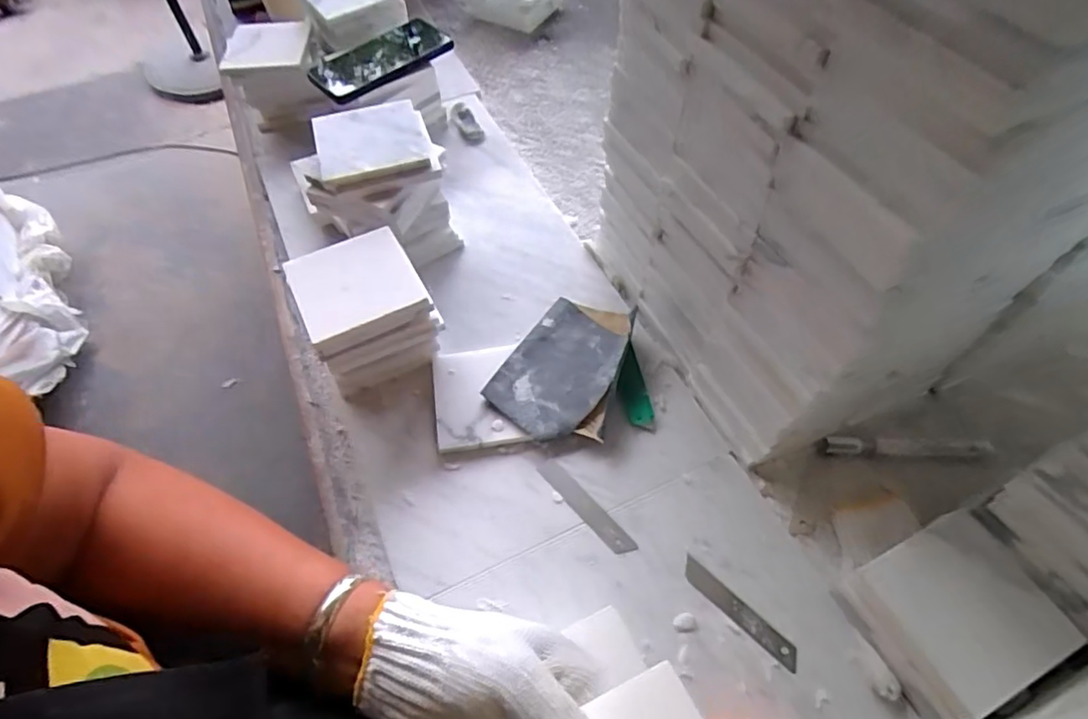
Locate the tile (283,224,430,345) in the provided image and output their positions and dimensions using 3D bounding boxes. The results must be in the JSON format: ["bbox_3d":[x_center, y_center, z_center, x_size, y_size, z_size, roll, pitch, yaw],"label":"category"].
[{"bbox_3d":[-0.165,-0.069,0.522,0.101,0.010,0.103,-25,62,-14],"label":"tile"}]

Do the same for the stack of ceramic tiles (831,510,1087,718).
[{"bbox_3d":[0.282,0.179,0.422,0.104,0.066,0.100,-23,59,-14],"label":"stack of ceramic tiles"}]

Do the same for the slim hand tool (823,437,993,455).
[{"bbox_3d":[0.320,0.078,0.532,0.136,0.017,0.014,2,56,2],"label":"slim hand tool"}]

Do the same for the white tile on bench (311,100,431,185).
[{"bbox_3d":[-0.166,-0.209,0.581,0.105,0.018,0.101,-16,60,-9],"label":"white tile on bench"}]

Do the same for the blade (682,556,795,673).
[{"bbox_3d":[0.148,0.192,0.457,0.100,0.004,0.017,39,73,22],"label":"blade"}]

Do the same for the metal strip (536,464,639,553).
[{"bbox_3d":[0.035,0.124,0.506,0.018,0.004,0.102,-37,63,-21],"label":"metal strip"}]

